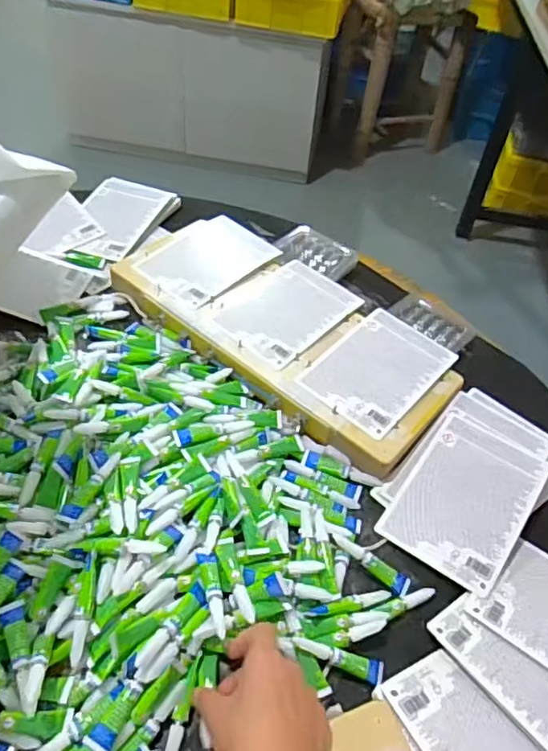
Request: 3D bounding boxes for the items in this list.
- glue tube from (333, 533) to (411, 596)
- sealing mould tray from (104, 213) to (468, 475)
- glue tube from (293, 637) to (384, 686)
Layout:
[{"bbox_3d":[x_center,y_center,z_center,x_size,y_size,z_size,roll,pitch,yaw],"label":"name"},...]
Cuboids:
[{"bbox_3d":[0.089,0.170,0.542,0.080,0.009,0.020,36,51,3],"label":"glue tube"},{"bbox_3d":[0.013,-0.063,0.721,0.418,0.032,0.197,37,54,25],"label":"sealing mould tray"},{"bbox_3d":[0.055,0.230,0.485,0.081,0.012,0.019,25,47,-8],"label":"glue tube"}]

